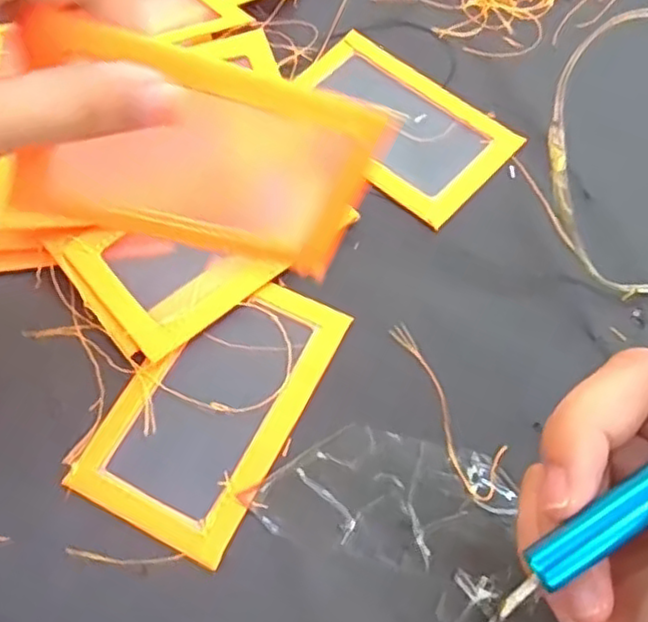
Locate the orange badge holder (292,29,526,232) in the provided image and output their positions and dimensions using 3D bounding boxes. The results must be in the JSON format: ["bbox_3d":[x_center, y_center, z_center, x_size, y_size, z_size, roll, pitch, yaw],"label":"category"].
[{"bbox_3d":[0.033,-0.087,0.311,0.102,0.005,0.064,40,72,19],"label":"orange badge holder"}]

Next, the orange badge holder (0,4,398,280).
[{"bbox_3d":[-0.036,-0.045,0.206,0.106,0.064,0.006,7,38,-24],"label":"orange badge holder"}]

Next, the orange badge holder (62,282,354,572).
[{"bbox_3d":[-0.041,0.033,0.253,0.062,0.004,0.102,24,67,13],"label":"orange badge holder"}]

